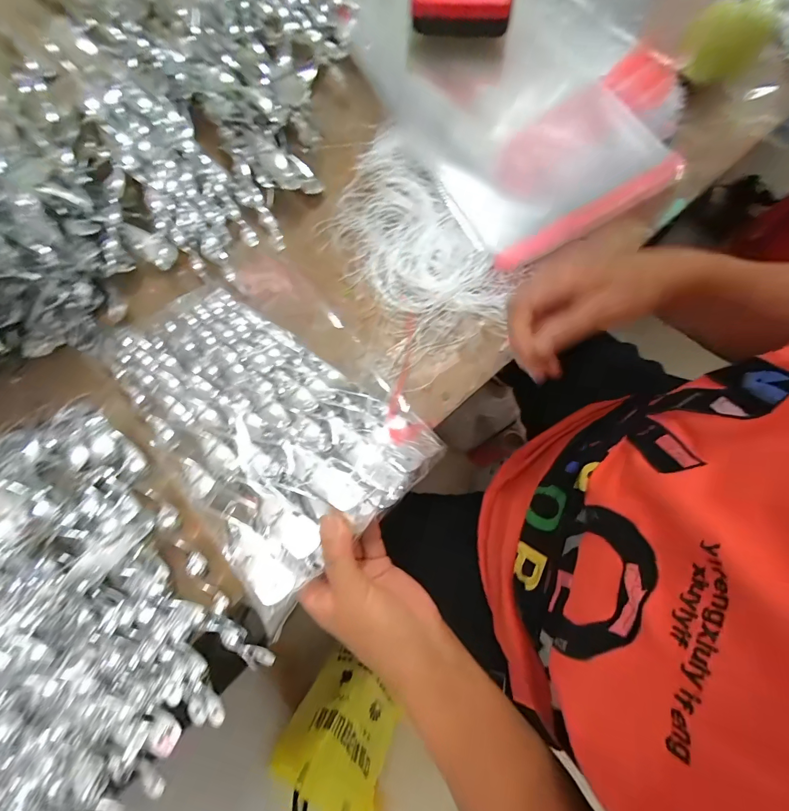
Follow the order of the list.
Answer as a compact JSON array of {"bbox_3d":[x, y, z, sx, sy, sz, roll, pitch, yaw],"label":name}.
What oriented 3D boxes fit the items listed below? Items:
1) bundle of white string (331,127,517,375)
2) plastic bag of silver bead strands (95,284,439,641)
[{"bbox_3d":[0.006,-0.182,0.409,0.152,0.013,0.265,-27,76,-4],"label":"bundle of white string"},{"bbox_3d":[-0.117,-0.008,0.335,0.181,0.035,0.295,-37,67,-21],"label":"plastic bag of silver bead strands"}]

